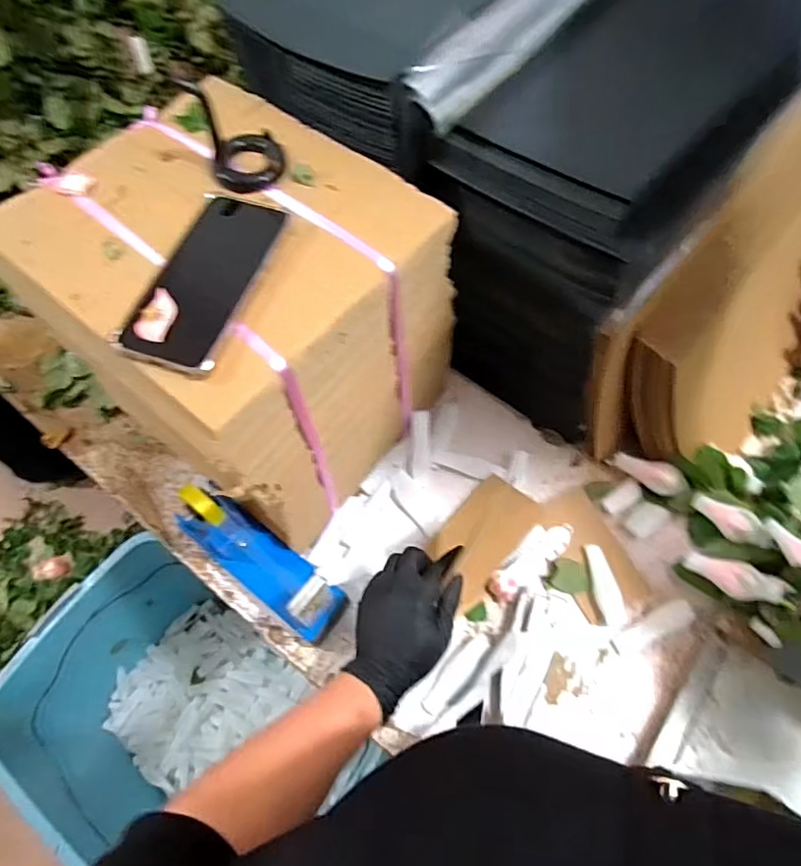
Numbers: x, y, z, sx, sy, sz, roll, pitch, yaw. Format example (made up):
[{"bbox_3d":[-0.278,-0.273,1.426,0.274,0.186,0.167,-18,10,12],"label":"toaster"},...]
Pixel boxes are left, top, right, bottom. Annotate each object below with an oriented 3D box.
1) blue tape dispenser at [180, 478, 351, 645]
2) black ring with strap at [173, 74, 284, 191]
[{"bbox_3d":[-0.136,0.131,0.562,0.166,0.126,0.058,35,69,17],"label":"blue tape dispenser"},{"bbox_3d":[-0.136,-0.252,0.470,0.063,0.067,0.065,-1,63,1],"label":"black ring with strap"}]

